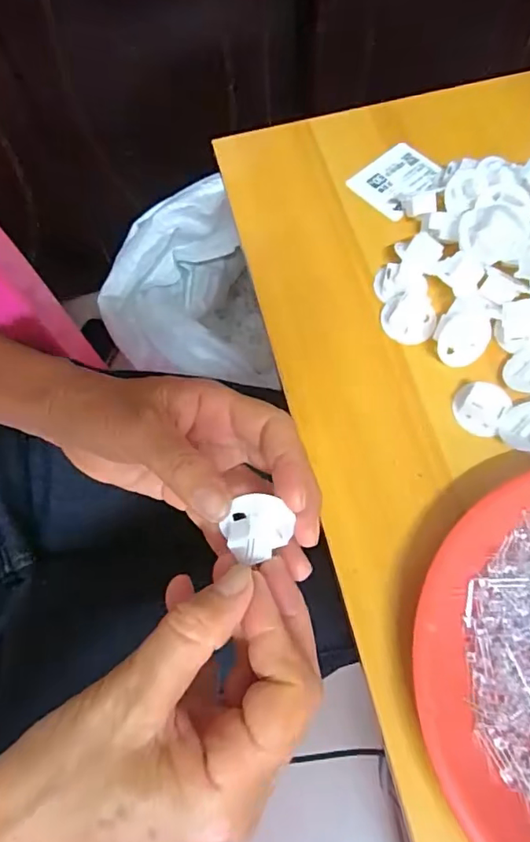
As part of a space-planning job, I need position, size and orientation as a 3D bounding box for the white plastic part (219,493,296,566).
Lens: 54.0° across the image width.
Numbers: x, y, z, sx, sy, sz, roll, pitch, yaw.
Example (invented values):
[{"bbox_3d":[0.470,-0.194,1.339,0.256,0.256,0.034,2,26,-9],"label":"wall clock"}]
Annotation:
[{"bbox_3d":[-0.003,0.046,0.221,0.027,0.013,0.023,-25,69,-7],"label":"white plastic part"}]

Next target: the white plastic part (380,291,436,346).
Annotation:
[{"bbox_3d":[0.088,-0.063,0.318,0.033,0.009,0.030,-1,68,3],"label":"white plastic part"}]

